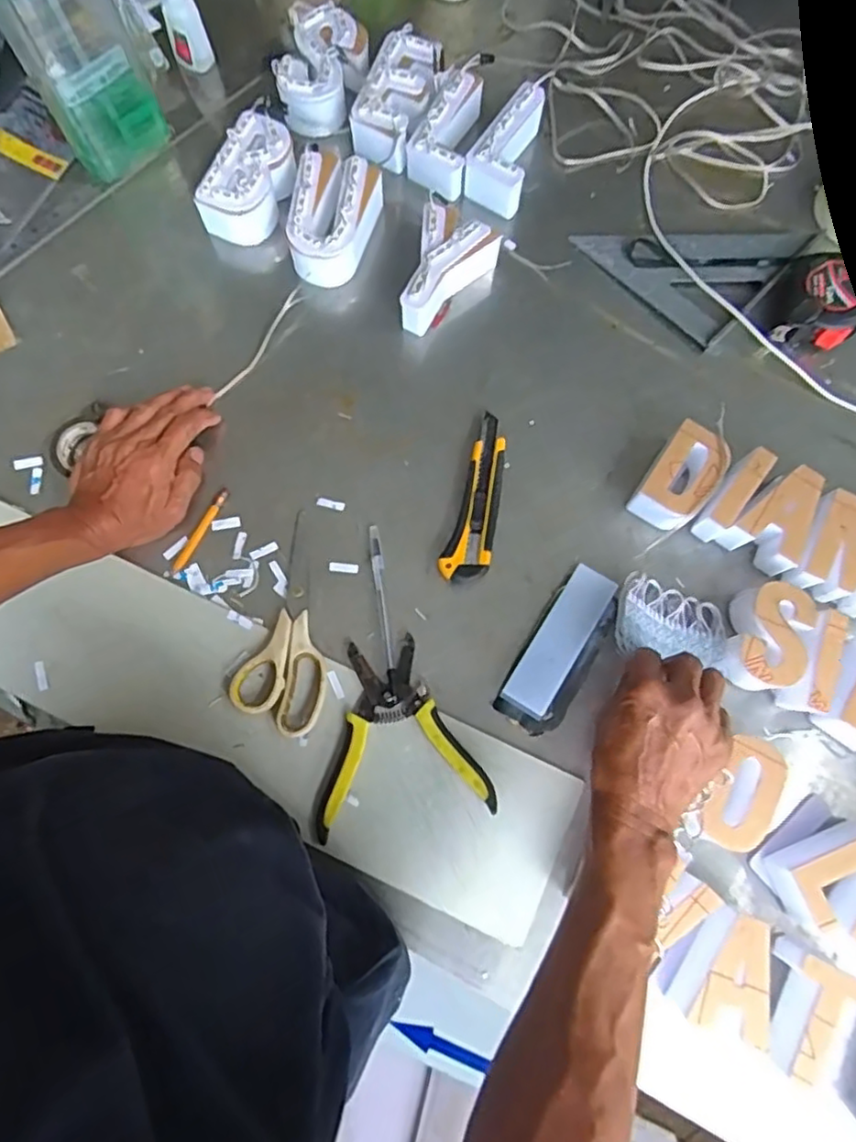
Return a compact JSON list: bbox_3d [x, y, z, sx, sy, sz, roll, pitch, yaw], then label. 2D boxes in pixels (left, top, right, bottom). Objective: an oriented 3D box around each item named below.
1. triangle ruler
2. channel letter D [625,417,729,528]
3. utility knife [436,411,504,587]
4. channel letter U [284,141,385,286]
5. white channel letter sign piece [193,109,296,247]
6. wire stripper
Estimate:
[{"bbox_3d":[0.266,-0.327,0.647,0.169,0.014,0.165,43,82,8],"label":"triangle ruler"},{"bbox_3d":[0.221,-0.082,0.572,0.056,0.046,0.089,34,79,6],"label":"channel letter D"},{"bbox_3d":[0.048,-0.064,0.577,0.038,0.018,0.155,15,77,2],"label":"utility knife"},{"bbox_3d":[-0.088,-0.340,0.627,0.077,0.060,0.119,5,77,0],"label":"channel letter U"},{"bbox_3d":[-0.169,-0.383,0.634,0.064,0.051,0.117,25,78,4],"label":"white channel letter sign piece"},{"bbox_3d":[-0.024,0.132,0.533,0.140,0.013,0.146,-6,77,-2],"label":"wire stripper"}]

